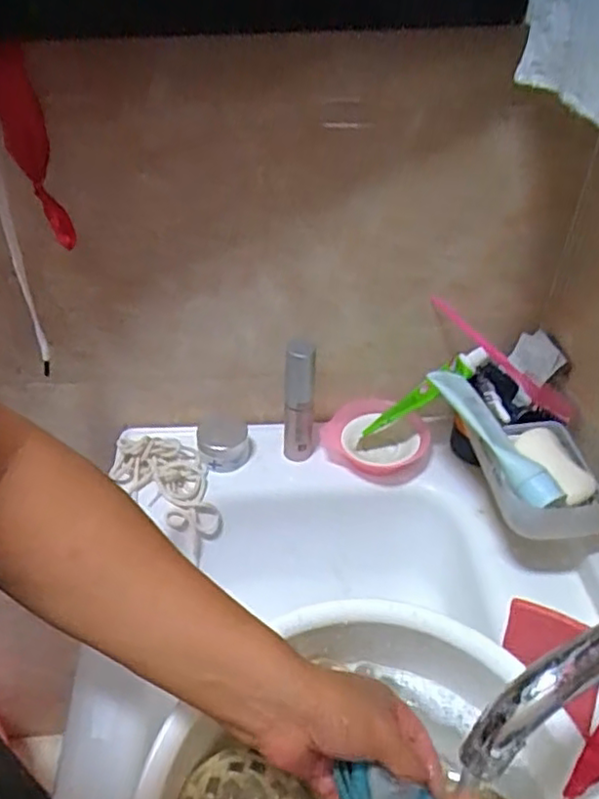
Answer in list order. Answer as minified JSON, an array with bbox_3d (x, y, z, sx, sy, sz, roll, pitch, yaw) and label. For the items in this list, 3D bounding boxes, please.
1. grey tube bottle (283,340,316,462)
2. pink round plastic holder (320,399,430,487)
[{"bbox_3d":[-0.001,0.010,0.705,0.032,0.176,0.032,2,40,0],"label":"grey tube bottle"},{"bbox_3d":[0.091,0.048,0.751,0.121,0.046,0.094,17,42,17],"label":"pink round plastic holder"}]

